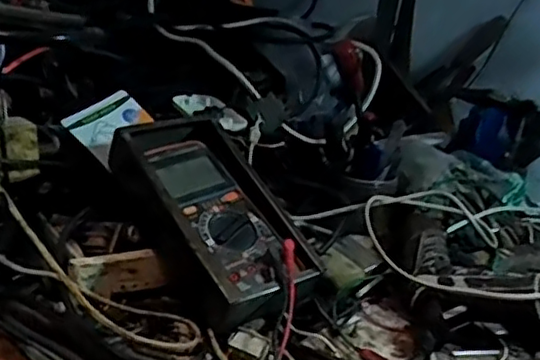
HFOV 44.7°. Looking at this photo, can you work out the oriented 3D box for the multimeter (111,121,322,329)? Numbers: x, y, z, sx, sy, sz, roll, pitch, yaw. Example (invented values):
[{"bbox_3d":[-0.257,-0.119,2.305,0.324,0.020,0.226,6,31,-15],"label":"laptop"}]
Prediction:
[{"bbox_3d":[-0.054,0.023,0.587,0.114,0.043,0.218,-15,53,-33],"label":"multimeter"}]

